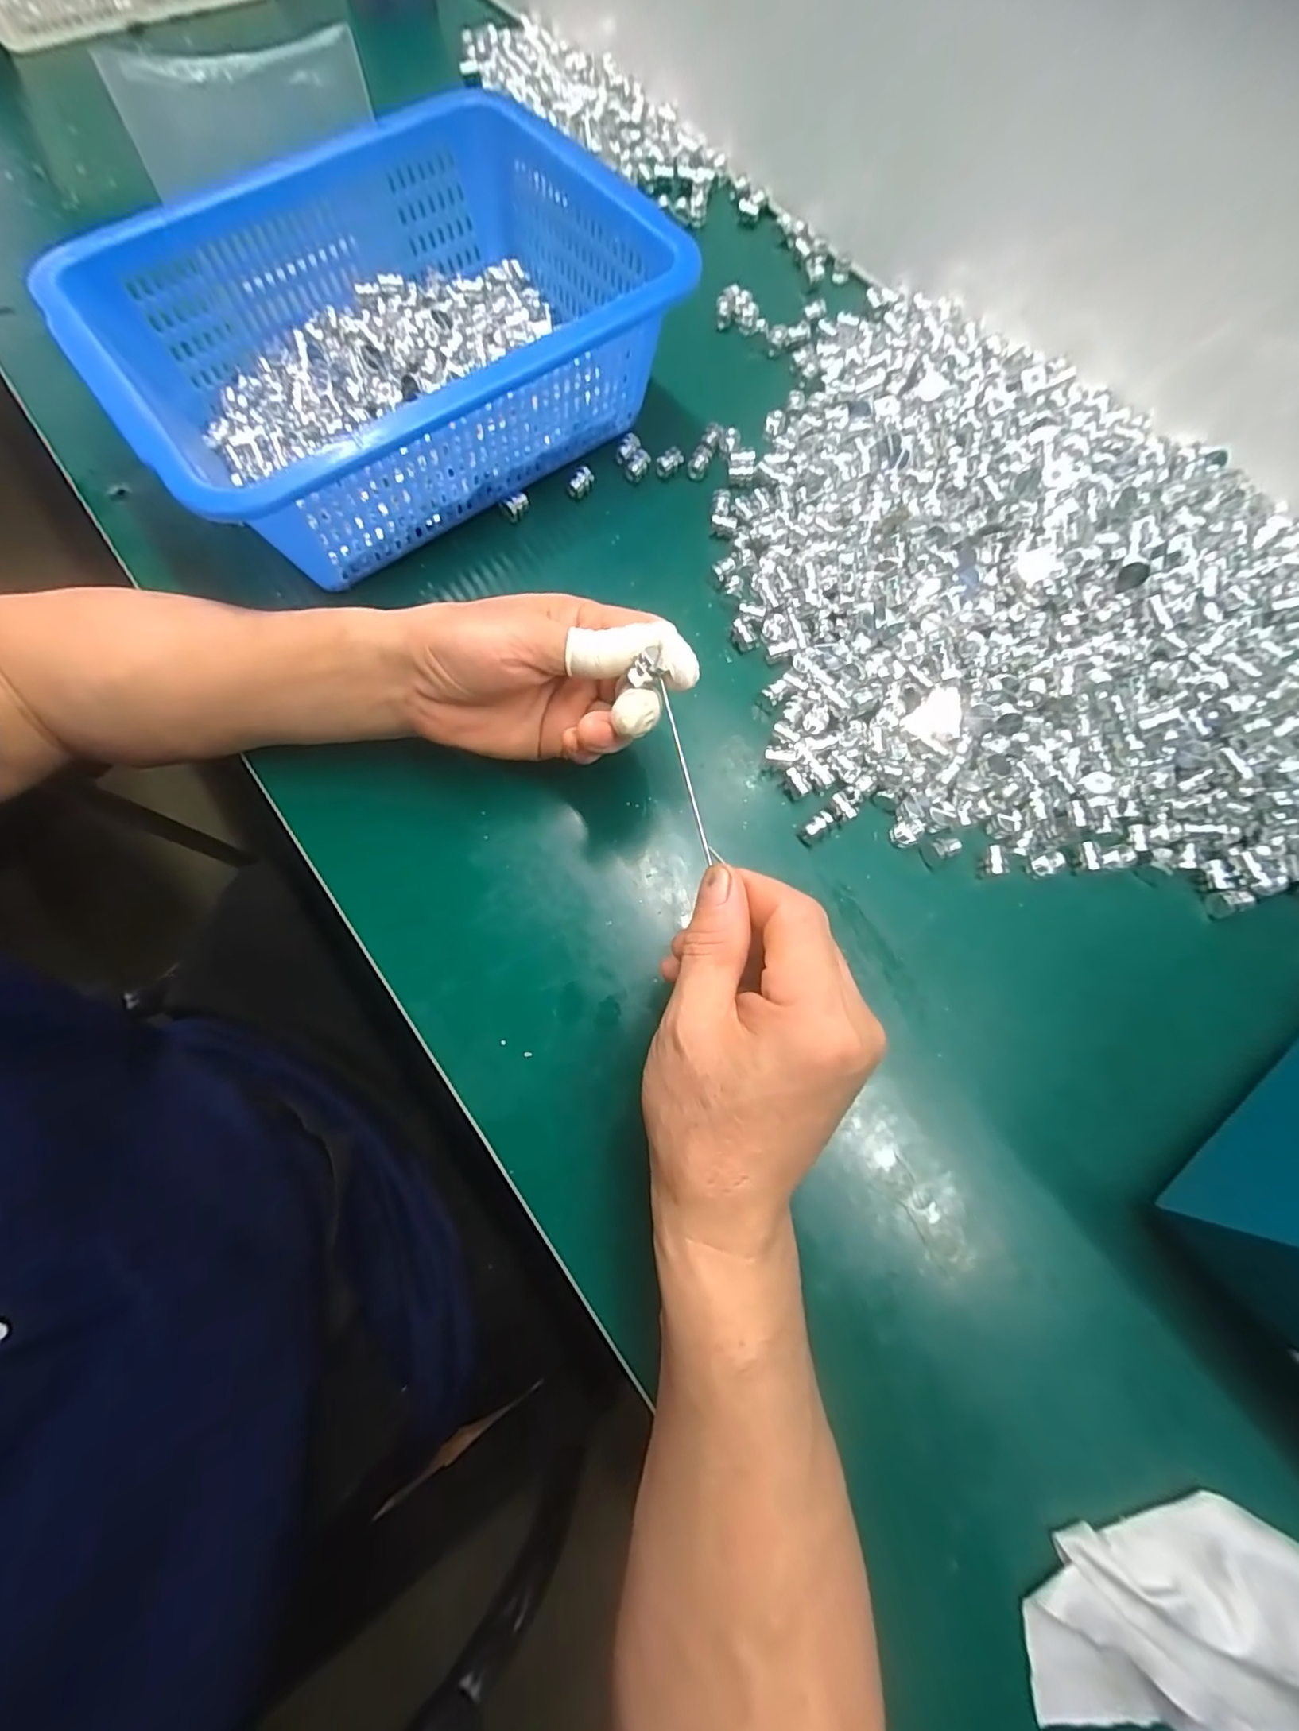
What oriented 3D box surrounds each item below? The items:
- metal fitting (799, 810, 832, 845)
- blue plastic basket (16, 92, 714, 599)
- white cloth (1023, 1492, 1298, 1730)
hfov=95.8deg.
[{"bbox_3d":[0.090,-0.021,0.315,0.019,0.010,0.009,-42,77,-11],"label":"metal fitting"},{"bbox_3d":[-0.146,-0.306,0.354,0.294,0.101,0.227,-39,76,-10],"label":"blue plastic basket"},{"bbox_3d":[0.206,0.281,0.215,0.122,0.028,0.068,2,73,1],"label":"white cloth"}]

